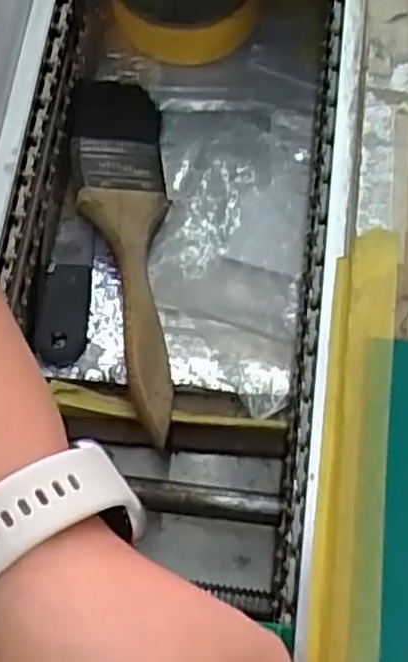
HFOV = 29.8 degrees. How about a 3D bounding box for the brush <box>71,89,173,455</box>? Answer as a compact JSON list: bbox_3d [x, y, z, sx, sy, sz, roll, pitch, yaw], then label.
[{"bbox_3d":[-0.035,-0.043,0.377,0.046,0.012,0.193,-3,68,-18],"label":"brush"}]

